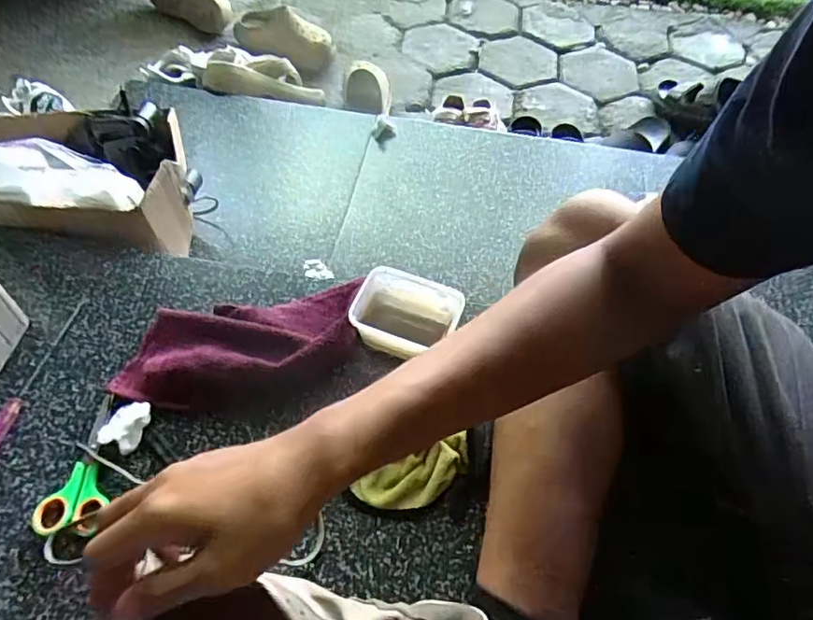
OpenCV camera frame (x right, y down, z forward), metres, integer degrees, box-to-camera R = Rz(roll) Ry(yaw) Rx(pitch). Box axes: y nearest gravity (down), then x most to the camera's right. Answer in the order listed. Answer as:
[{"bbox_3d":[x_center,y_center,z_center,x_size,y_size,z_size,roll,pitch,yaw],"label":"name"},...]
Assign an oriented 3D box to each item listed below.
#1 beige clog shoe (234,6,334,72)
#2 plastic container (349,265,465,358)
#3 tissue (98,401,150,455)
[{"bbox_3d":[-0.301,-0.670,1.341,0.264,0.136,0.073,23,59,13],"label":"beige clog shoe"},{"bbox_3d":[0.000,0.011,0.589,0.108,0.057,0.084,19,59,11],"label":"plastic container"},{"bbox_3d":[-0.271,0.113,0.536,0.041,0.022,0.048,19,59,11],"label":"tissue"}]

